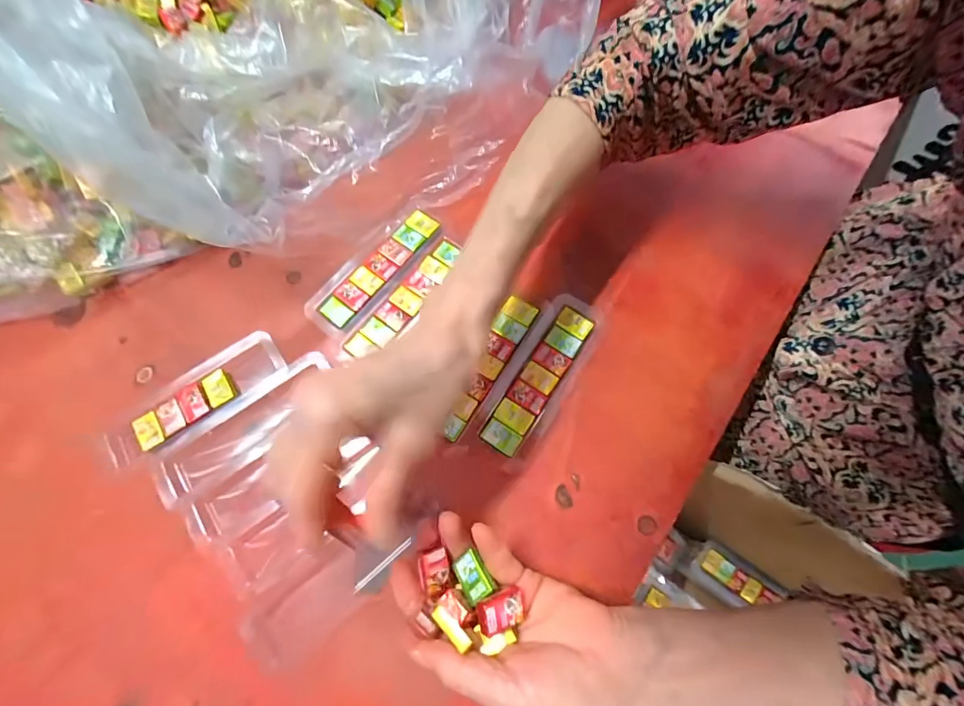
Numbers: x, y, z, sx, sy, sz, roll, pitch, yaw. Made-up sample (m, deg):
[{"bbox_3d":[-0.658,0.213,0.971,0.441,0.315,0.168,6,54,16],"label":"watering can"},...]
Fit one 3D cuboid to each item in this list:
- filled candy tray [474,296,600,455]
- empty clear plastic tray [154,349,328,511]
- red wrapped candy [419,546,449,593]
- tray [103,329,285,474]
[{"bbox_3d":[0.043,0.014,0.302,0.042,0.007,0.127,29,75,11],"label":"filled candy tray"},{"bbox_3d":[-0.166,0.054,0.294,0.135,0.006,0.046,-38,74,-10],"label":"empty clear plastic tray"},{"bbox_3d":[-0.027,0.123,0.232,0.015,0.008,0.021,-8,71,-1],"label":"red wrapped candy"},{"bbox_3d":[-0.209,0.034,0.302,0.129,0.011,0.041,-37,74,-10],"label":"tray"}]

